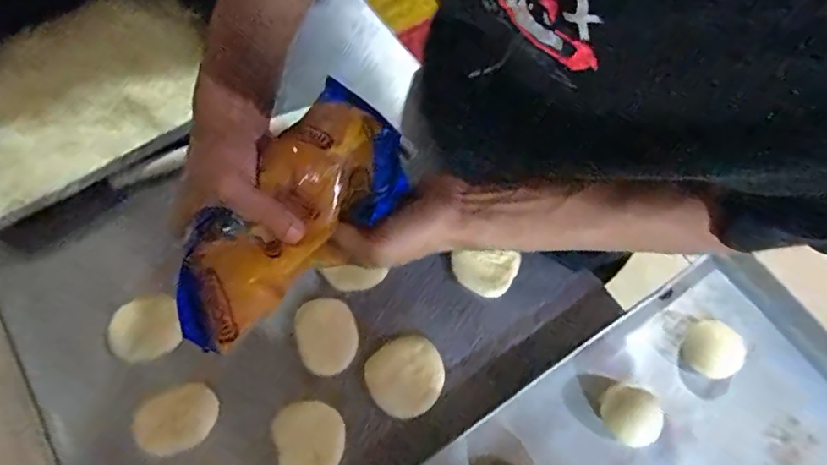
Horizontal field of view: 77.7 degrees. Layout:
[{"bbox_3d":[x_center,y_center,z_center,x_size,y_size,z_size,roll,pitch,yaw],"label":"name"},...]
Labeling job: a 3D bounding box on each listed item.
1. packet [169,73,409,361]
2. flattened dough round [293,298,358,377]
[{"bbox_3d":[-0.080,-0.021,0.362,0.099,0.038,0.221,31,66,10],"label":"packet"},{"bbox_3d":[-0.089,0.106,0.526,0.059,0.016,0.074,-14,69,-8],"label":"flattened dough round"}]

